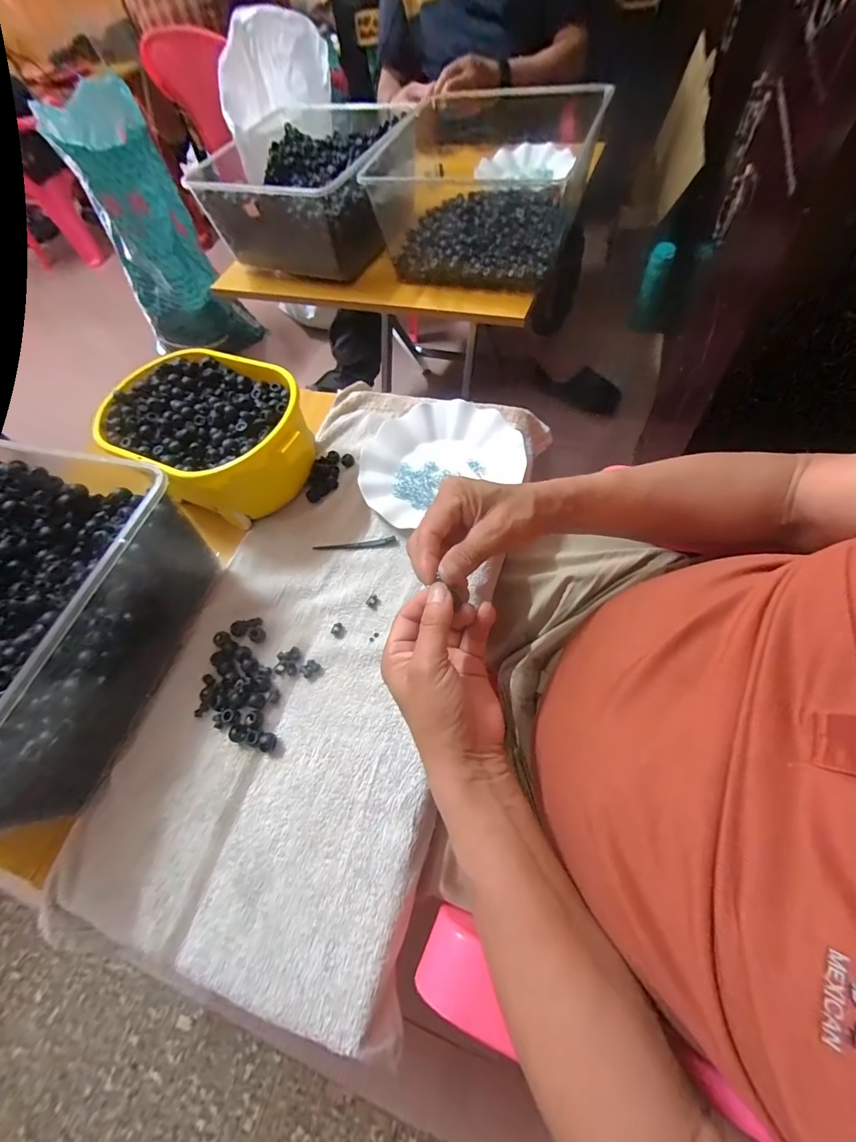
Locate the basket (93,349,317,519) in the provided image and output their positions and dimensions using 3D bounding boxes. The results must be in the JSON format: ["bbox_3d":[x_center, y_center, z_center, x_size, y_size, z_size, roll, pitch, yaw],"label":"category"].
[{"bbox_3d":[-0.233,-0.150,0.484,0.228,0.093,0.168,30,70,22],"label":"basket"}]

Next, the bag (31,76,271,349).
[{"bbox_3d":[-0.788,-0.961,1.272,0.284,0.595,0.268,27,69,22],"label":"bag"}]

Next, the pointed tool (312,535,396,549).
[{"bbox_3d":[-0.079,-0.028,0.460,0.089,0.005,0.009,-8,61,5],"label":"pointed tool"}]

